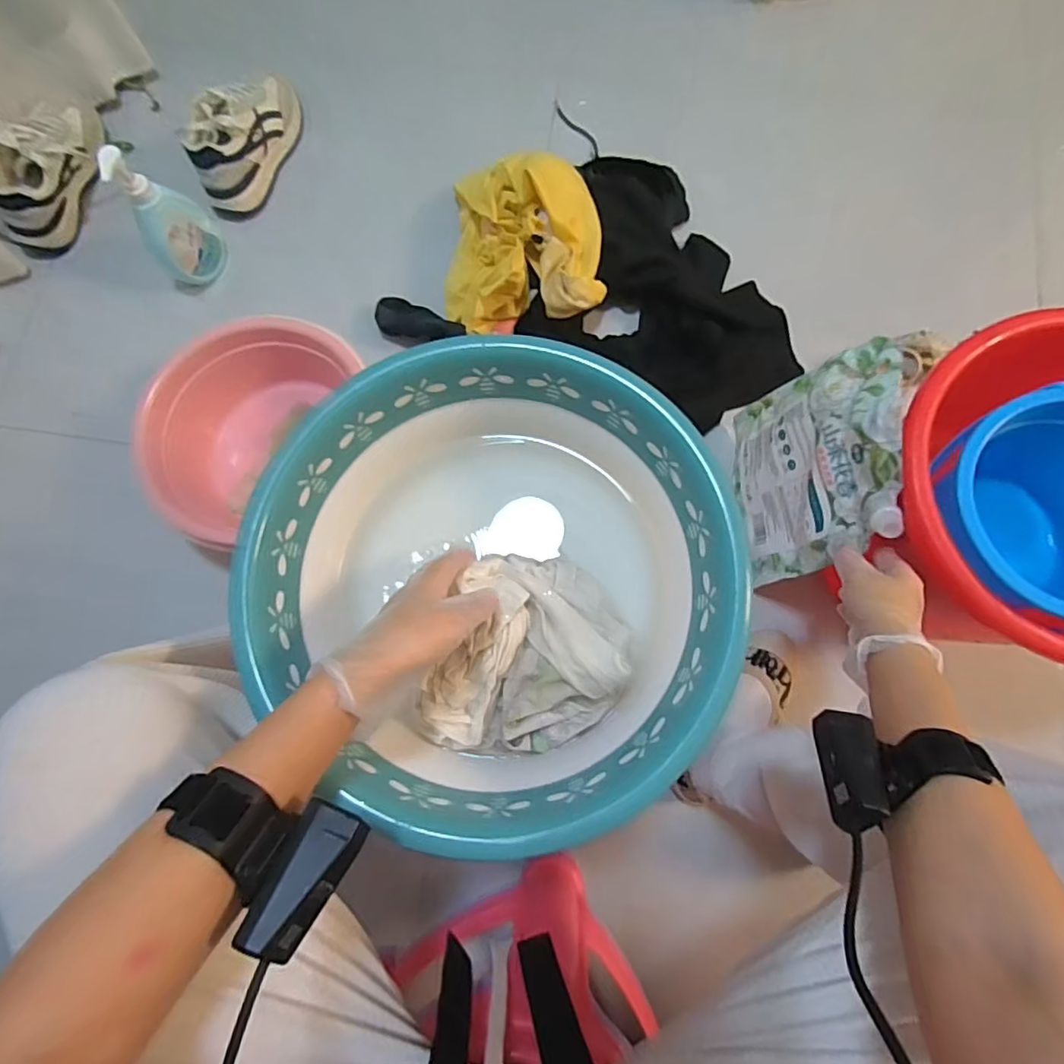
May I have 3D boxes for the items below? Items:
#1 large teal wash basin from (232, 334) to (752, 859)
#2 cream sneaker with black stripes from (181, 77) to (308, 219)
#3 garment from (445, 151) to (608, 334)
[{"bbox_3d":[-0.025,0.036,0.466,0.363,0.125,0.342,0,77,2],"label":"large teal wash basin"},{"bbox_3d":[-0.470,-0.655,0.928,0.091,0.128,0.248,28,79,7],"label":"cream sneaker with black stripes"},{"bbox_3d":[-0.015,-0.431,0.837,0.229,0.103,0.250,-1,77,1],"label":"garment"}]

